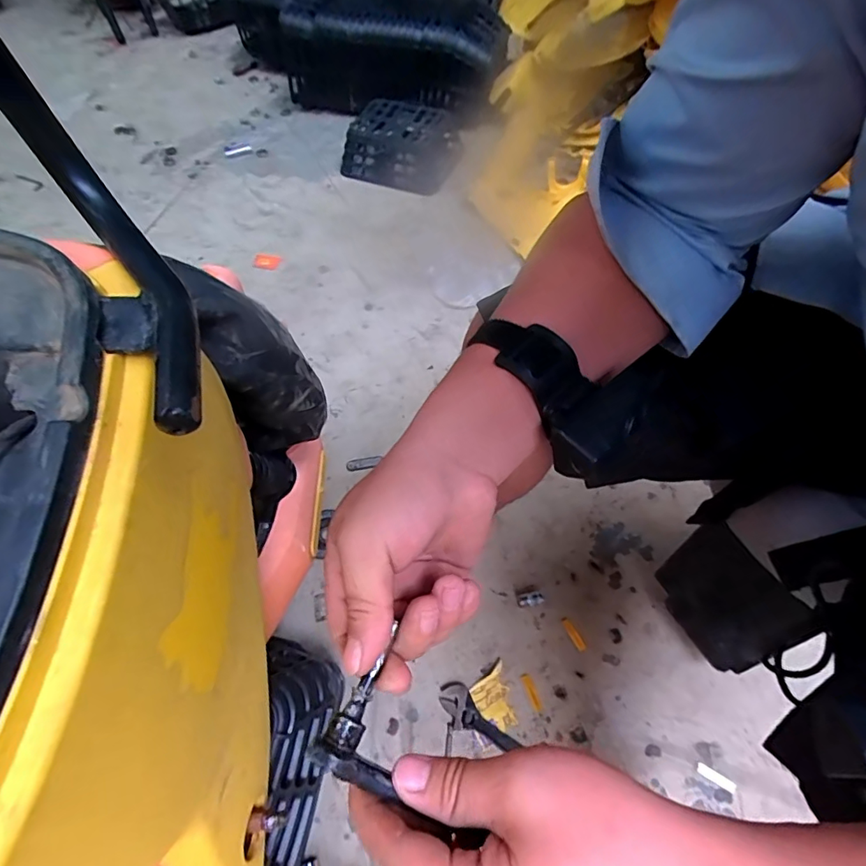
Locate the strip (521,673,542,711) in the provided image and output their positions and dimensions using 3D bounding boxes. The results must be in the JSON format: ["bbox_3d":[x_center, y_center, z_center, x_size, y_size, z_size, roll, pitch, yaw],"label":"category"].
[{"bbox_3d":[0.146,0.381,0.726,0.014,0.004,0.050,-19,57,-10],"label":"strip"}]

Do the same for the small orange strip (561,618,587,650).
[{"bbox_3d":[0.219,0.312,0.766,0.015,0.006,0.052,-22,58,-12],"label":"small orange strip"}]

